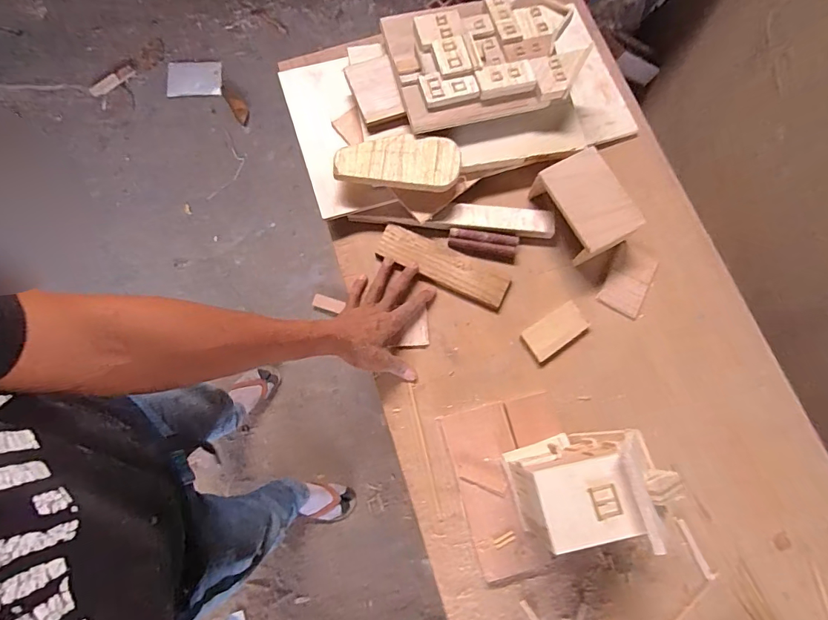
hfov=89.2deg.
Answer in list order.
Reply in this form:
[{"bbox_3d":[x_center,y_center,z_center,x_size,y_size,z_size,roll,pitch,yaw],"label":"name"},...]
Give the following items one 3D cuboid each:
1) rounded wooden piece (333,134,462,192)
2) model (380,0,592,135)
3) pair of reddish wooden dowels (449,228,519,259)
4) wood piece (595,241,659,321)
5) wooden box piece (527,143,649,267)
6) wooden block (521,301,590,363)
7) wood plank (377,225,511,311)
[{"bbox_3d":[-0.022,-0.207,0.584,0.168,0.022,0.072,6,75,0],"label":"rounded wooden piece"},{"bbox_3d":[0.103,-0.365,0.600,0.265,0.035,0.180,-13,76,-5],"label":"model"},{"bbox_3d":[0.099,-0.096,0.606,0.097,0.012,0.031,8,77,2],"label":"pair of reddish wooden dowels"},{"bbox_3d":[0.307,-0.042,0.601,0.058,0.004,0.101,27,78,6],"label":"wood piece"},{"bbox_3d":[0.238,-0.145,0.588,0.094,0.067,0.135,-30,79,-7],"label":"wooden box piece"},{"bbox_3d":[0.195,0.029,0.578,0.088,0.009,0.045,-32,79,-7],"label":"wooden block"},{"bbox_3d":[0.042,-0.063,0.596,0.191,0.008,0.051,27,78,6],"label":"wood plank"}]

